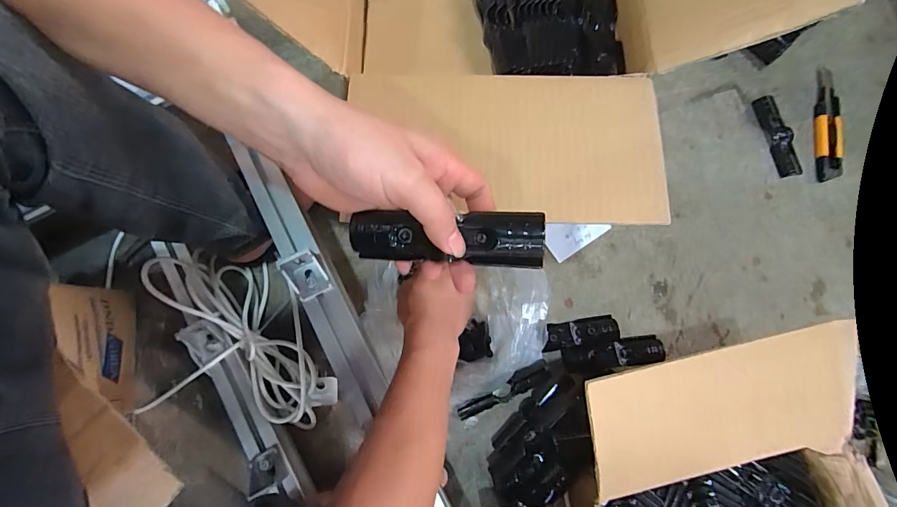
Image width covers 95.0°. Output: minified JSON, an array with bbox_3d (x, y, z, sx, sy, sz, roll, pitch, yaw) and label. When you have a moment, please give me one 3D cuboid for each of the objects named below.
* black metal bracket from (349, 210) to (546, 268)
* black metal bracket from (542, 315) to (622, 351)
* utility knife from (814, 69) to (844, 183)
[{"bbox_3d":[-0.002,-0.010,0.278,0.130,0.025,0.032,1,77,11],"label":"black metal bracket"},{"bbox_3d":[0.179,0.108,0.558,0.102,0.032,0.036,-8,77,-1],"label":"black metal bracket"},{"bbox_3d":[0.577,-0.198,0.627,0.036,0.013,0.182,9,78,3],"label":"utility knife"}]

